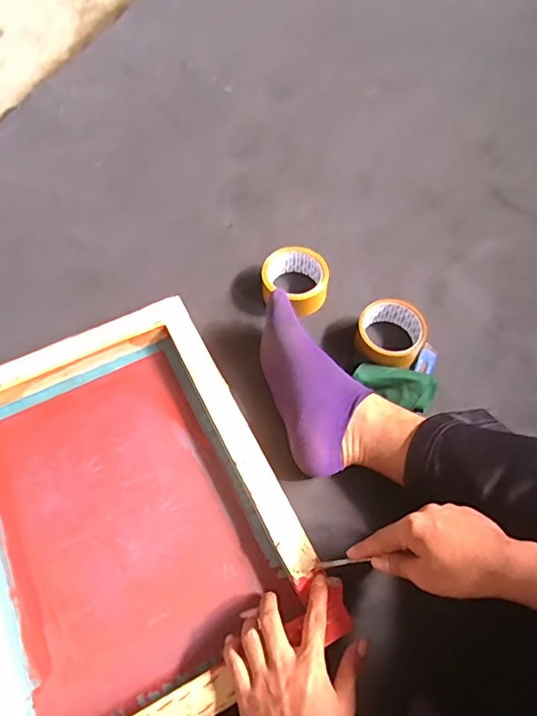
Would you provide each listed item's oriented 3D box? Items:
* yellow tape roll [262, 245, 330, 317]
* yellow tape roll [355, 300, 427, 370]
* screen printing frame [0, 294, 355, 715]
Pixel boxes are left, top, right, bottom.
[{"bbox_3d":[0.038,-0.111,0.760,0.096,0.054,0.088,3,63,2],"label":"yellow tape roll"},{"bbox_3d":[0.164,-0.032,0.709,0.091,0.046,0.086,0,61,0],"label":"yellow tape roll"},{"bbox_3d":[-0.182,0.177,0.605,0.366,0.065,0.460,-25,67,-14],"label":"screen printing frame"}]

